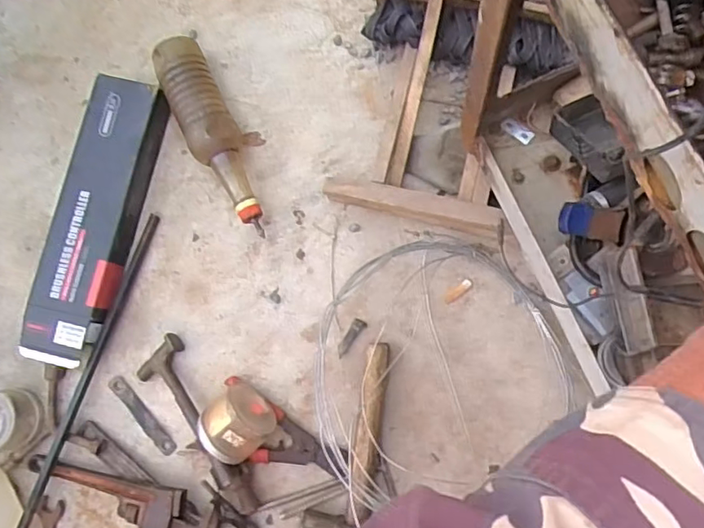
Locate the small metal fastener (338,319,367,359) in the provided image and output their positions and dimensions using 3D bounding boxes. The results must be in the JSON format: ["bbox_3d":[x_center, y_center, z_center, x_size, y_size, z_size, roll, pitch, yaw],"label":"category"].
[{"bbox_3d":[-0.003,0.102,0.816,0.018,0.009,0.059,37,83,7],"label":"small metal fastener"}]

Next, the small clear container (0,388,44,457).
[{"bbox_3d":[-0.481,0.218,0.795,0.087,0.080,0.085,0,80,1],"label":"small clear container"}]

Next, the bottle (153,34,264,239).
[{"bbox_3d":[-0.196,-0.182,0.825,0.077,0.069,0.285,-26,80,-3],"label":"bottle"}]

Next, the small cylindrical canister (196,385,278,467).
[{"bbox_3d":[-0.150,0.209,0.764,0.081,0.089,0.085,43,83,8],"label":"small cylindrical canister"}]

